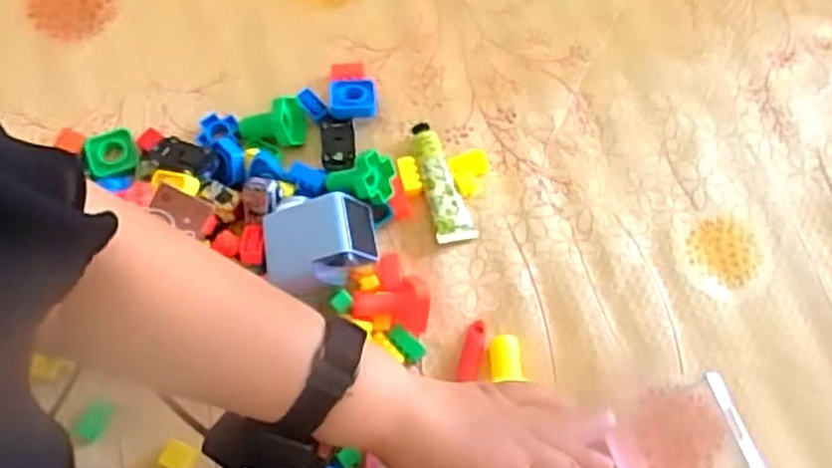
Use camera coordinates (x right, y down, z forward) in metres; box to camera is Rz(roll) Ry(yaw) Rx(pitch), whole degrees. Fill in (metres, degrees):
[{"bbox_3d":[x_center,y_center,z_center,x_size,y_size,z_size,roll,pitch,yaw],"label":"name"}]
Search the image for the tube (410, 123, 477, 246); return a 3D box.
[{"bbox_3d":[0.021,-0.046,0.629,0.033,0.023,0.111,-15,67,-6],"label":"tube"}]

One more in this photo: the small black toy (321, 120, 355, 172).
[{"bbox_3d":[-0.069,-0.078,0.637,0.028,0.009,0.063,-3,51,0],"label":"small black toy"}]

